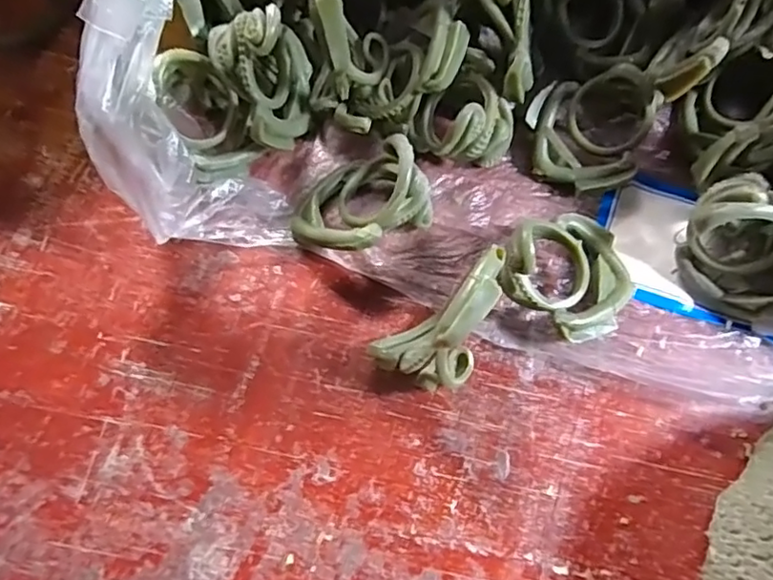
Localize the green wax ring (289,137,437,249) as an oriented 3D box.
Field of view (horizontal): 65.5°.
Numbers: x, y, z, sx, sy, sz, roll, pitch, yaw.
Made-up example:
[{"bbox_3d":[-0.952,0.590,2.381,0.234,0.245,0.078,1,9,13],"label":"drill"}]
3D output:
[{"bbox_3d":[-0.008,-0.025,0.161,0.036,0.024,0.027,-26,75,-8],"label":"green wax ring"}]

